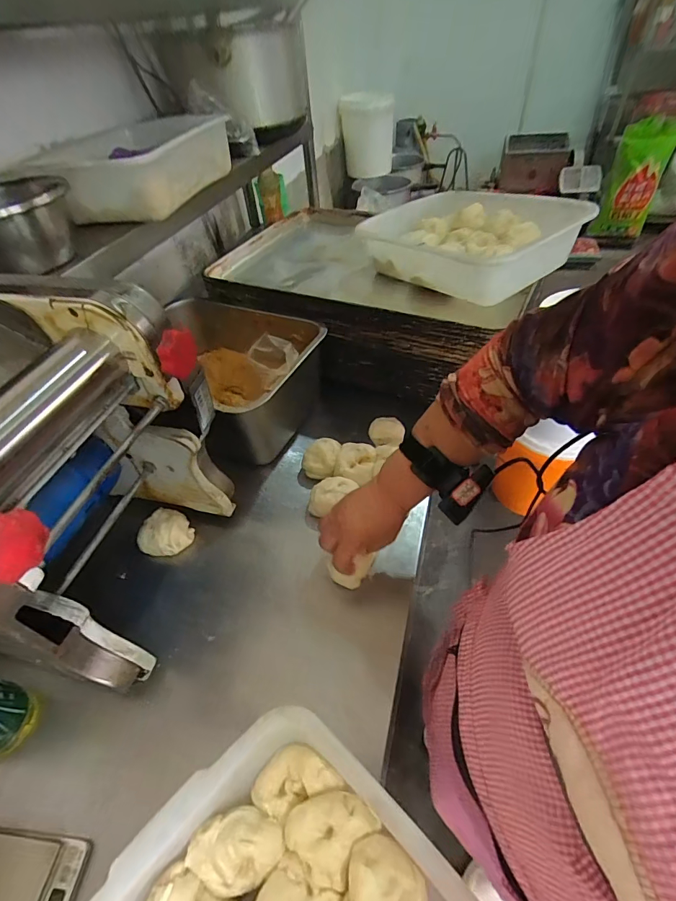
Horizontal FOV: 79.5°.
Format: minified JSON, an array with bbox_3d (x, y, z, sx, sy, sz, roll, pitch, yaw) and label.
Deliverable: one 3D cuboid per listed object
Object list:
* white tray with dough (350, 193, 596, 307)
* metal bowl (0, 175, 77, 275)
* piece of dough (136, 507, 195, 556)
[{"bbox_3d":[0.221,-0.376,0.721,0.283,0.087,0.341,-33,52,-22],"label":"white tray with dough"},{"bbox_3d":[-0.464,-0.308,0.574,0.130,0.089,0.162,0,47,7],"label":"metal bowl"},{"bbox_3d":[-0.252,0.124,0.594,0.066,0.042,0.068,-4,47,4],"label":"piece of dough"}]

